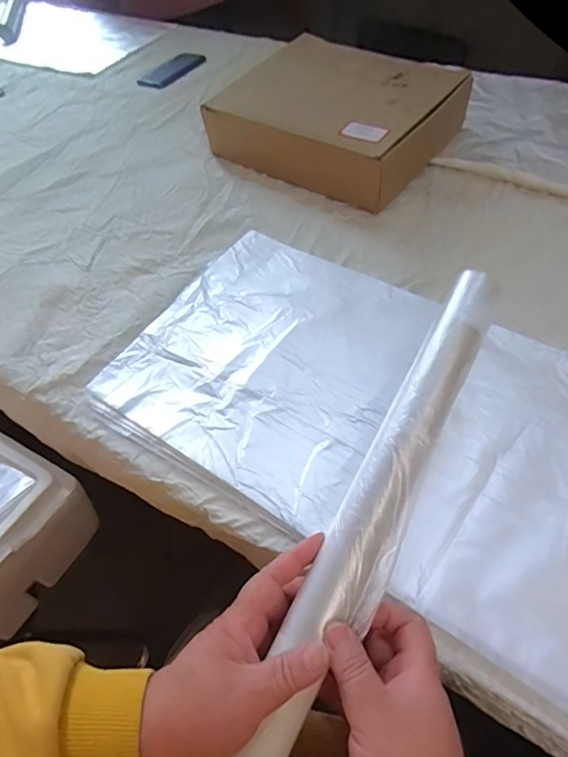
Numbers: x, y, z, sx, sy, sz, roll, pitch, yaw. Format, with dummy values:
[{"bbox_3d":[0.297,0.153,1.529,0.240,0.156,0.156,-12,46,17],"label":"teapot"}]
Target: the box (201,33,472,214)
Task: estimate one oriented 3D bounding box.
[{"bbox_3d":[0.080,-0.395,0.716,0.290,0.094,0.263,32,63,24],"label":"box"}]

